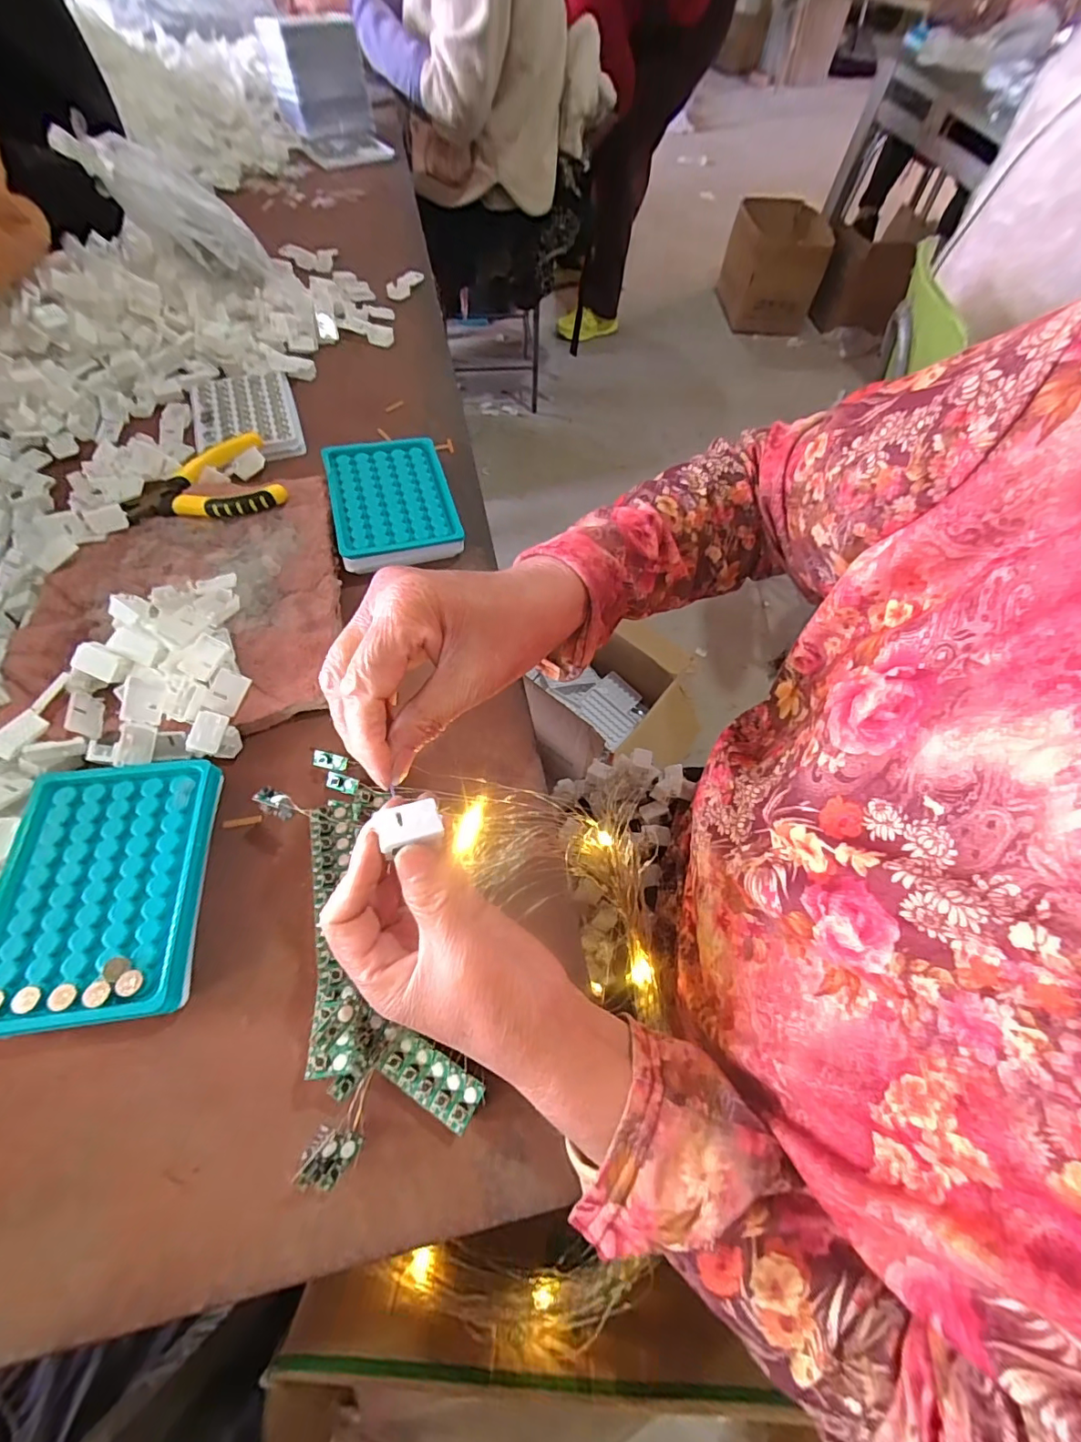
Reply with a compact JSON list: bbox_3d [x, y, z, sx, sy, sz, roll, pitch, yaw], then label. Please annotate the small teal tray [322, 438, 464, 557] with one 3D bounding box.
[{"bbox_3d":[-0.125,-0.187,0.431,0.094,0.019,0.125,-14,61,-11],"label":"small teal tray"}]

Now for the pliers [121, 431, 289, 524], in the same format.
[{"bbox_3d":[-0.284,-0.200,0.431,0.117,0.011,0.099,-24,63,-17],"label":"pliers"}]

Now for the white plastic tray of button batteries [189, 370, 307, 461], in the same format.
[{"bbox_3d":[-0.280,-0.289,0.492,0.091,0.012,0.131,-17,62,-13],"label":"white plastic tray of button batteries"}]

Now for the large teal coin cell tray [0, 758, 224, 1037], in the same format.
[{"bbox_3d":[-0.234,0.088,0.279,0.100,0.020,0.132,-5,60,-7],"label":"large teal coin cell tray"}]

